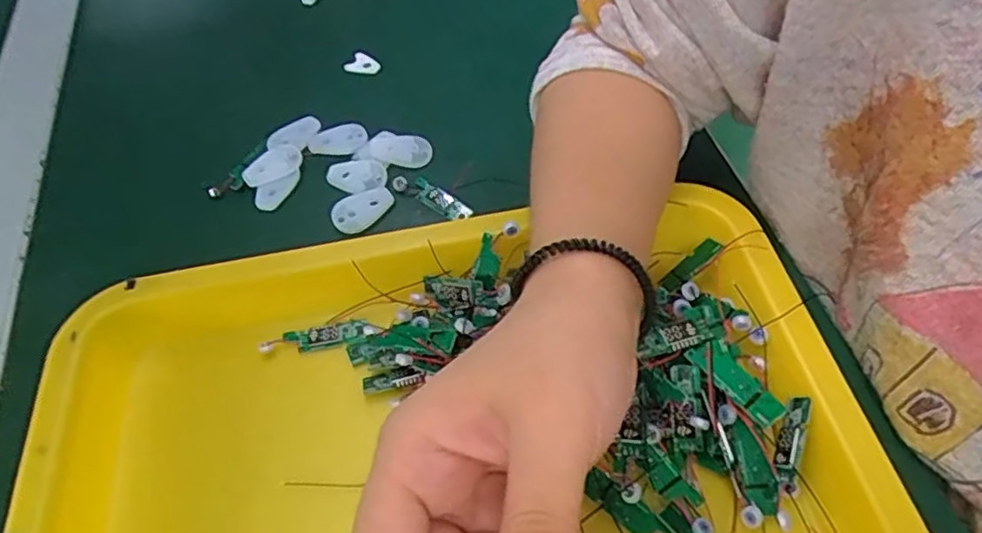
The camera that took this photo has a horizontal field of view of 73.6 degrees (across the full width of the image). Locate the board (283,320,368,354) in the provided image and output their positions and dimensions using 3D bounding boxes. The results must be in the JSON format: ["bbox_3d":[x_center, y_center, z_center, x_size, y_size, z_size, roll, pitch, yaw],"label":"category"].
[{"bbox_3d":[-0.081,0.033,0.323,0.041,0.005,0.013,-10,54,-1],"label":"board"}]

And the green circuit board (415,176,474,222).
[{"bbox_3d":[-0.028,-0.037,0.374,0.039,0.007,0.012,29,62,23],"label":"green circuit board"}]

